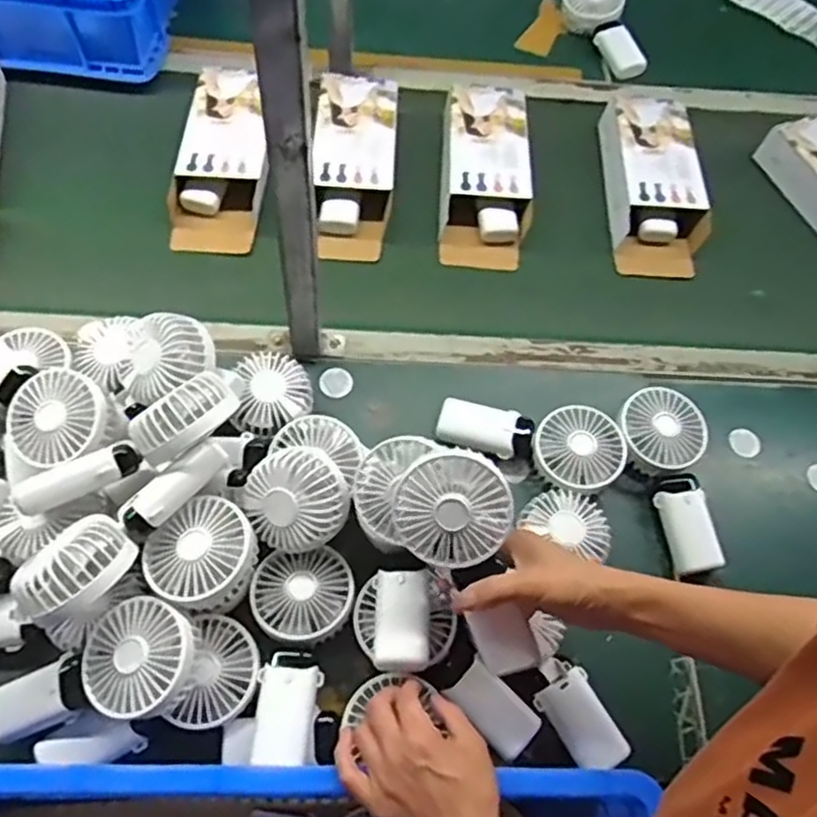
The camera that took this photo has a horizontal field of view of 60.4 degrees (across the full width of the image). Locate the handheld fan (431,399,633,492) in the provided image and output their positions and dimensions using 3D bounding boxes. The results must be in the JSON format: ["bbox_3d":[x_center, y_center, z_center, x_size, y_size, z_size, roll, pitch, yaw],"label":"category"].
[{"bbox_3d":[0.124,0.038,0.725,0.186,0.036,0.086,6,60,6],"label":"handheld fan"}]

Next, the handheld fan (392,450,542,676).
[{"bbox_3d":[0.051,0.118,0.528,0.082,0.035,0.176,-25,99,-11],"label":"handheld fan"}]

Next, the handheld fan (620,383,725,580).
[{"bbox_3d":[0.272,0.072,0.724,0.084,0.037,0.190,-9,75,-3],"label":"handheld fan"}]

